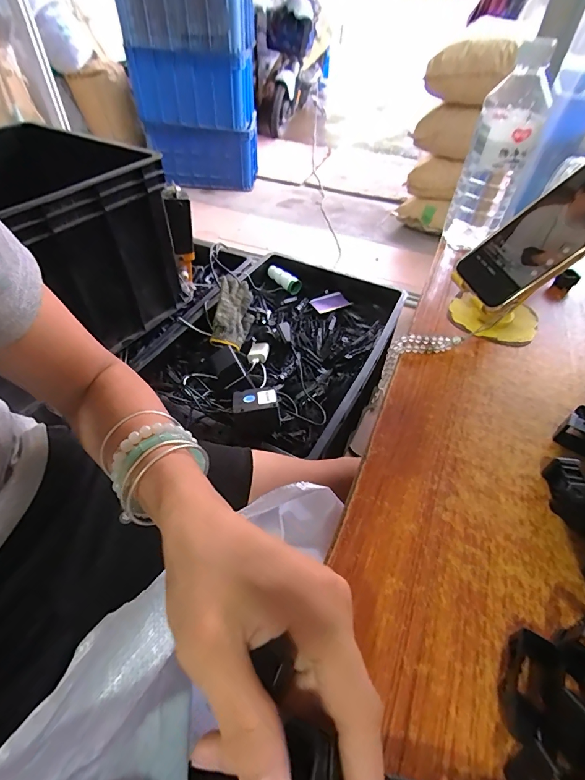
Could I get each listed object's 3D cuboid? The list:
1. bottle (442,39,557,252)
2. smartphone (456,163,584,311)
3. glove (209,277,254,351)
[{"bbox_3d":[0.244,-0.273,0.461,0.069,0.202,0.073,26,51,18],"label":"bottle"},{"bbox_3d":[0.240,-0.148,0.348,0.162,0.015,0.081,-36,48,23],"label":"smartphone"},{"bbox_3d":[-0.136,-0.182,0.886,0.080,0.091,0.197,2,47,0],"label":"glove"}]

